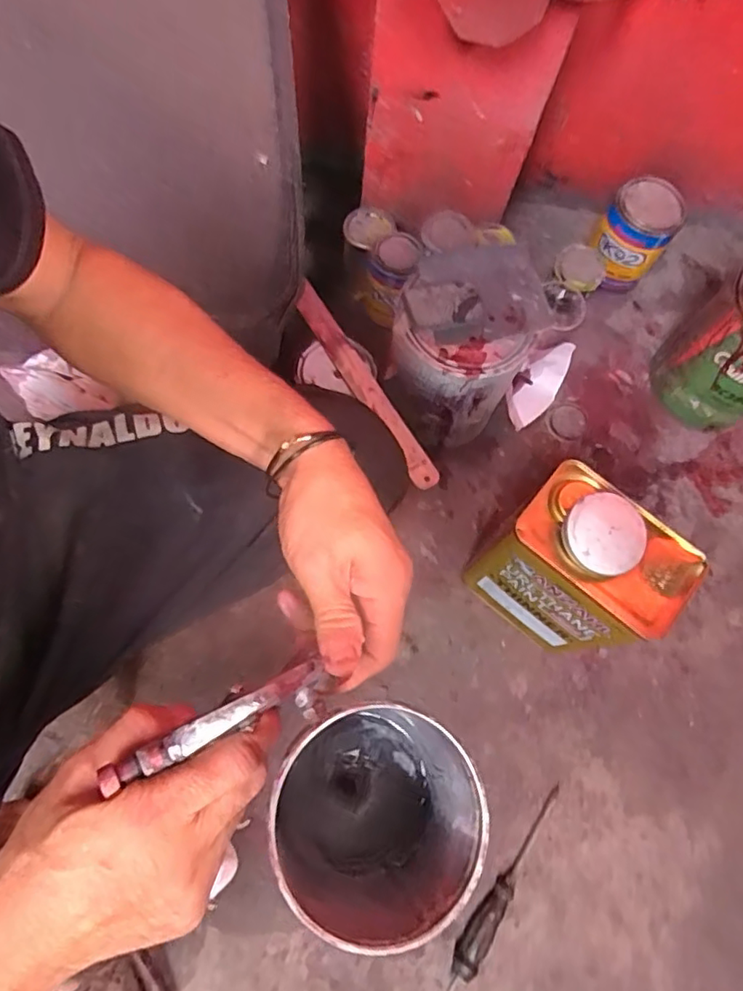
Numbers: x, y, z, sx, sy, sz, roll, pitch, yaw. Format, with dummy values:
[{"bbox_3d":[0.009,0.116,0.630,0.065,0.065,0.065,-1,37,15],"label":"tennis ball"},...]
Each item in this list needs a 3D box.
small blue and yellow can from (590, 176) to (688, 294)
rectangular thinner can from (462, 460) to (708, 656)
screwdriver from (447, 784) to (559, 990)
[{"bbox_3d":[0.394,-0.392,0.875,0.105,0.131,0.109,1,71,-4],"label":"small blue and yellow can"},{"bbox_3d":[0.216,0.081,0.627,0.157,0.232,0.105,40,73,9],"label":"rectangular thinner can"},{"bbox_3d":[0.151,0.436,0.649,0.028,0.032,0.227,38,62,10],"label":"screwdriver"}]

